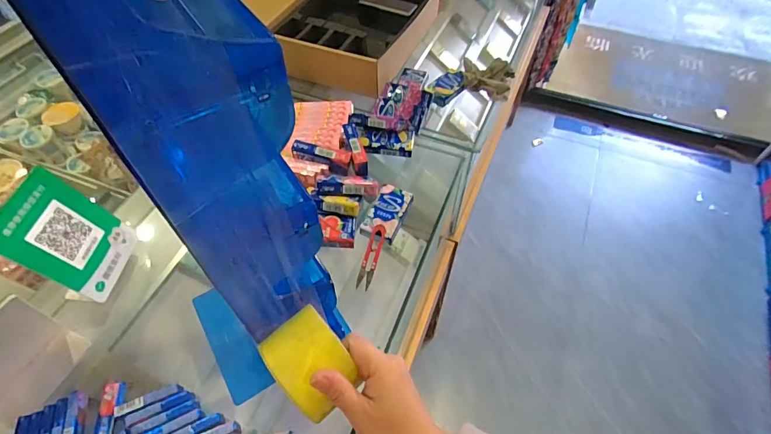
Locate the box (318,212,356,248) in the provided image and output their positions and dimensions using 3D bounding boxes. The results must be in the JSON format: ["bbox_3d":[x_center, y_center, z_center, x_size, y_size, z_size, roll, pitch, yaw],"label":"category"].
[{"bbox_3d":[-0.070,0.019,0.611,0.052,0.017,0.055,-4,54,-3],"label":"box"}]

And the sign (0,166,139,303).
[{"bbox_3d":[-0.409,0.027,0.536,0.006,0.161,0.110,-8,52,22],"label":"sign"}]

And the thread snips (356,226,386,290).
[{"bbox_3d":[-0.021,0.058,0.594,0.022,0.010,0.095,14,74,10],"label":"thread snips"}]

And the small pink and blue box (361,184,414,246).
[{"bbox_3d":[0.003,-0.008,0.631,0.053,0.014,0.096,19,56,13],"label":"small pink and blue box"}]

